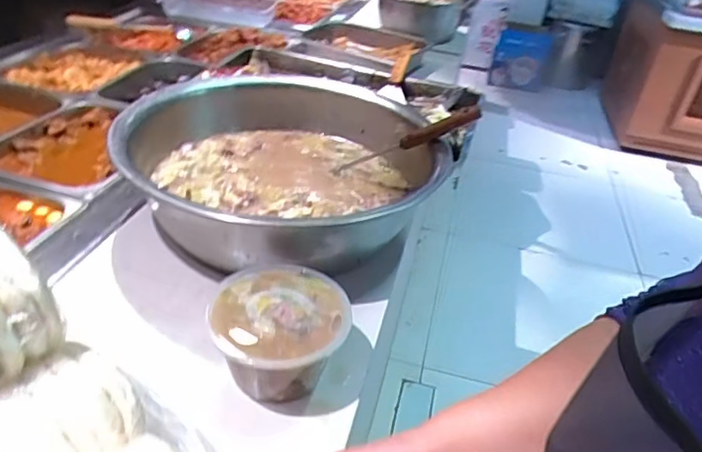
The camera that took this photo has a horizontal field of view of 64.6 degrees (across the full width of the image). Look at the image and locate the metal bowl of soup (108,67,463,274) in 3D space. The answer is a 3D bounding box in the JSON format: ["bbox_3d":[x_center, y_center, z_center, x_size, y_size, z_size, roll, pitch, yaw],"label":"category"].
[{"bbox_3d":[-0.105,-0.070,0.832,0.437,0.150,0.457,5,33,-3],"label":"metal bowl of soup"}]

